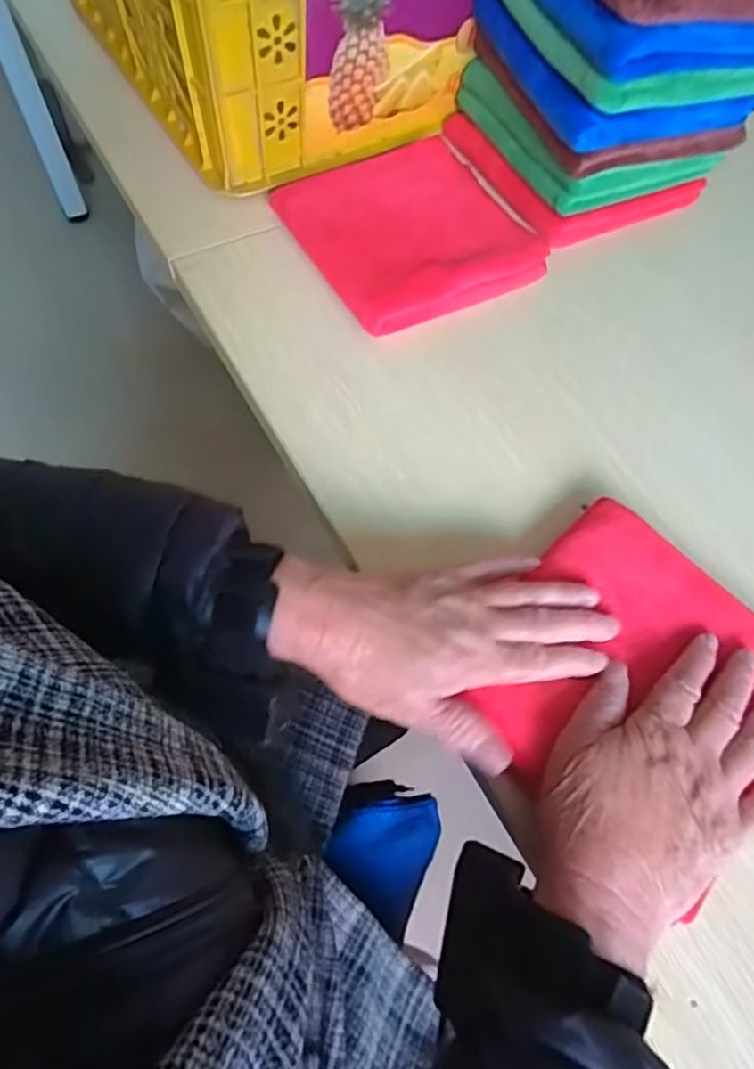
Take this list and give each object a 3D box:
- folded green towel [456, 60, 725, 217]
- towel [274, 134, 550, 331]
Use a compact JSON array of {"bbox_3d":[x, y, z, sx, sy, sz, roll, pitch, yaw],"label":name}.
[{"bbox_3d":[0.180,-0.368,0.565,0.186,0.040,0.188,-21,66,-14],"label":"folded green towel"},{"bbox_3d":[0.019,-0.250,0.520,0.169,0.030,0.180,-28,68,-16],"label":"towel"}]

